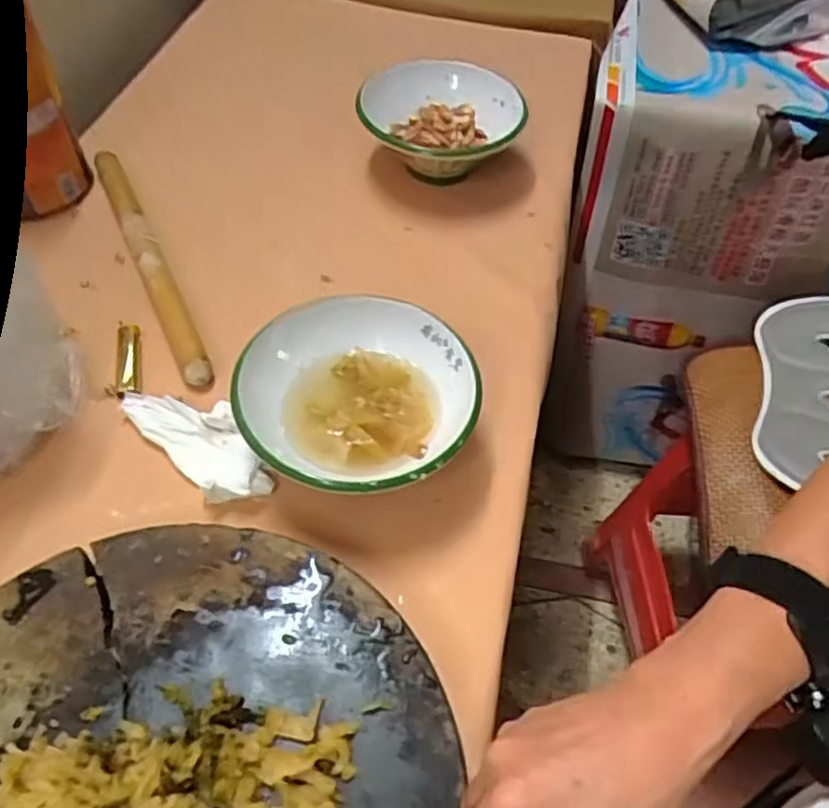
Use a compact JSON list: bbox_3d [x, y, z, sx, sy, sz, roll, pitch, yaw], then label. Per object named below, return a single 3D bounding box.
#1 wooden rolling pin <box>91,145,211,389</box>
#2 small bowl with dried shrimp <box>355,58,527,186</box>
[{"bbox_3d":[-0.270,-0.151,0.729,0.025,0.018,0.358,-21,56,-18],"label":"wooden rolling pin"},{"bbox_3d":[0.029,-0.304,0.821,0.176,0.090,0.177,1,52,-1],"label":"small bowl with dried shrimp"}]

